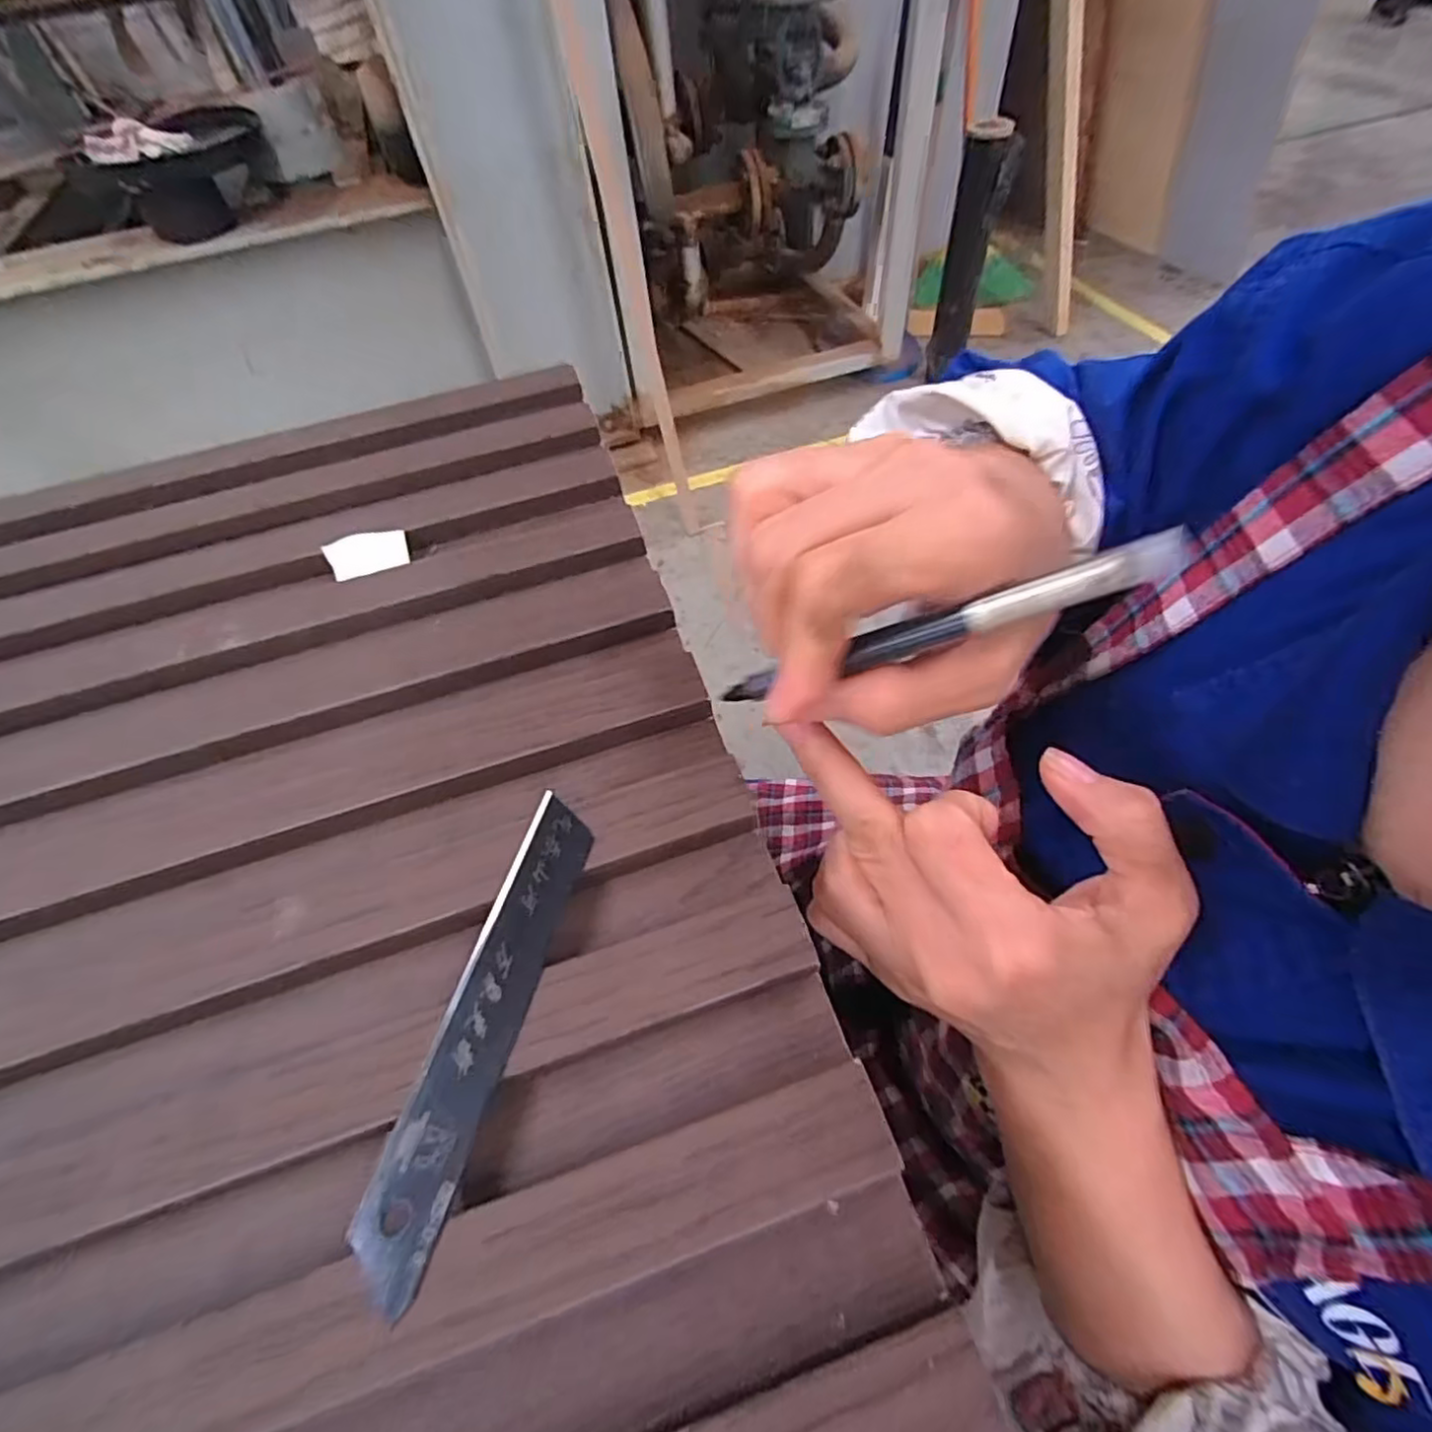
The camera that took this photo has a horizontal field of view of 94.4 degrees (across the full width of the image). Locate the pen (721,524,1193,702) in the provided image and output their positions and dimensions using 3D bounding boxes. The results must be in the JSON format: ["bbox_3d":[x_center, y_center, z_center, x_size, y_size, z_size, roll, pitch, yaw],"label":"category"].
[{"bbox_3d":[0.054,-0.022,0.173,0.117,0.008,0.007,-16,48,30],"label":"pen"}]

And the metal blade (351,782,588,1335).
[{"bbox_3d":[-0.050,0.063,0.146,0.018,0.004,0.098,10,56,12],"label":"metal blade"}]

